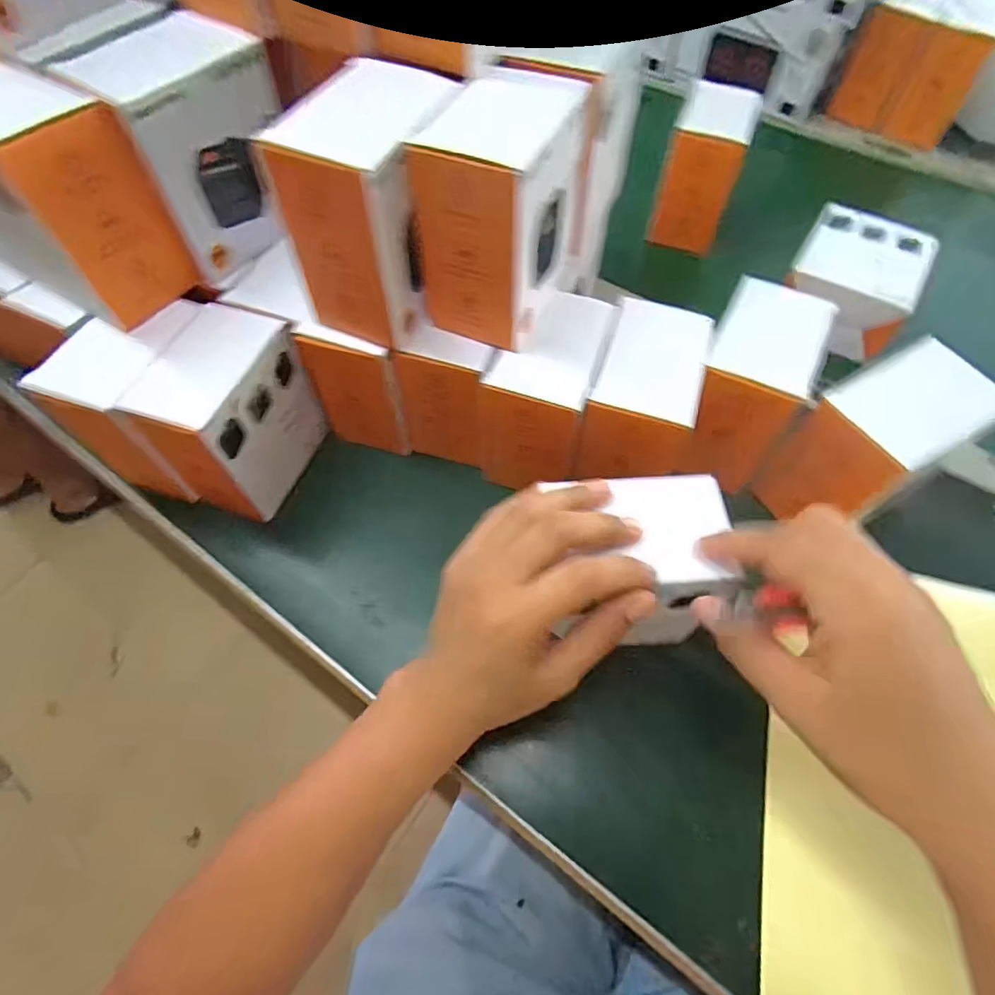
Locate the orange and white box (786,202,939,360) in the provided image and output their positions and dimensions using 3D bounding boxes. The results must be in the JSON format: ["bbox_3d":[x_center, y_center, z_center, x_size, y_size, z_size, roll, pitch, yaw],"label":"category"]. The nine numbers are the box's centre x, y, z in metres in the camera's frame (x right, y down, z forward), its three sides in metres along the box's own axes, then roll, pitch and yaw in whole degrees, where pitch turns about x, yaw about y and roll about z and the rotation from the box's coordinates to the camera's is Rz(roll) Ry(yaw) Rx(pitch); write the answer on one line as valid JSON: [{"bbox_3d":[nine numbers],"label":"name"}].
[{"bbox_3d":[0.326,-0.201,0.492,0.102,0.050,0.131,29,66,16],"label":"orange and white box"}]

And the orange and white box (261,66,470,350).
[{"bbox_3d":[-0.070,-0.167,0.315,0.065,0.105,0.113,19,63,12],"label":"orange and white box"}]

